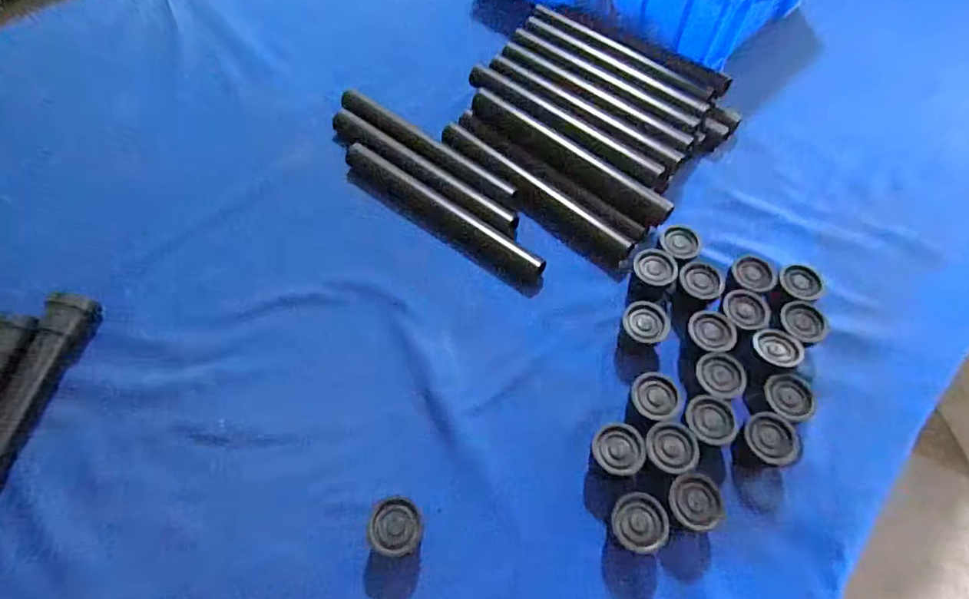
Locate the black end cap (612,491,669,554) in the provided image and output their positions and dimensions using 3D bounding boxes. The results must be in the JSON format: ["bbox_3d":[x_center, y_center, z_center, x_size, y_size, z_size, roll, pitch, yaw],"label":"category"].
[{"bbox_3d":[0.100,0.147,0.342,0.033,0.027,0.035,0,60,1],"label":"black end cap"}]

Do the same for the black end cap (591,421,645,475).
[{"bbox_3d":[0.092,0.106,0.364,0.034,0.027,0.033,0,60,1],"label":"black end cap"}]

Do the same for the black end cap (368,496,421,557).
[{"bbox_3d":[-0.057,0.150,0.343,0.032,0.032,0.033,0,60,1],"label":"black end cap"}]

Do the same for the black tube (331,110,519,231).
[{"bbox_3d":[-0.063,-0.127,0.499,0.225,0.020,0.026,32,66,18],"label":"black tube"}]

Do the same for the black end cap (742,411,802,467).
[{"bbox_3d":[0.197,0.100,0.366,0.031,0.029,0.036,-24,62,-12],"label":"black end cap"}]

